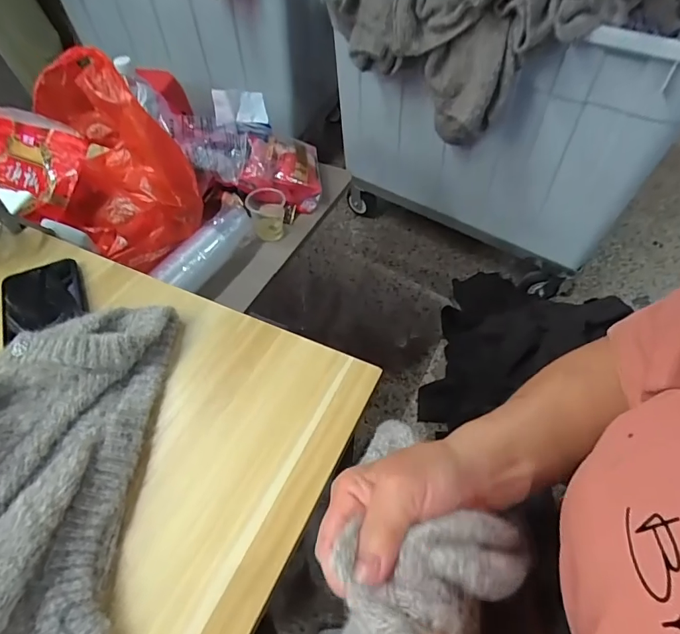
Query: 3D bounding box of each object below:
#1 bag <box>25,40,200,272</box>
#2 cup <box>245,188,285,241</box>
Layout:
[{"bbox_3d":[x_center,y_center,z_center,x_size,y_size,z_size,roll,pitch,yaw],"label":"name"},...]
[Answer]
[{"bbox_3d":[-0.347,-0.236,0.695,0.216,0.203,0.276,-11,52,-8],"label":"bag"},{"bbox_3d":[-0.130,-0.187,0.802,0.065,0.076,0.064,0,51,0],"label":"cup"}]

